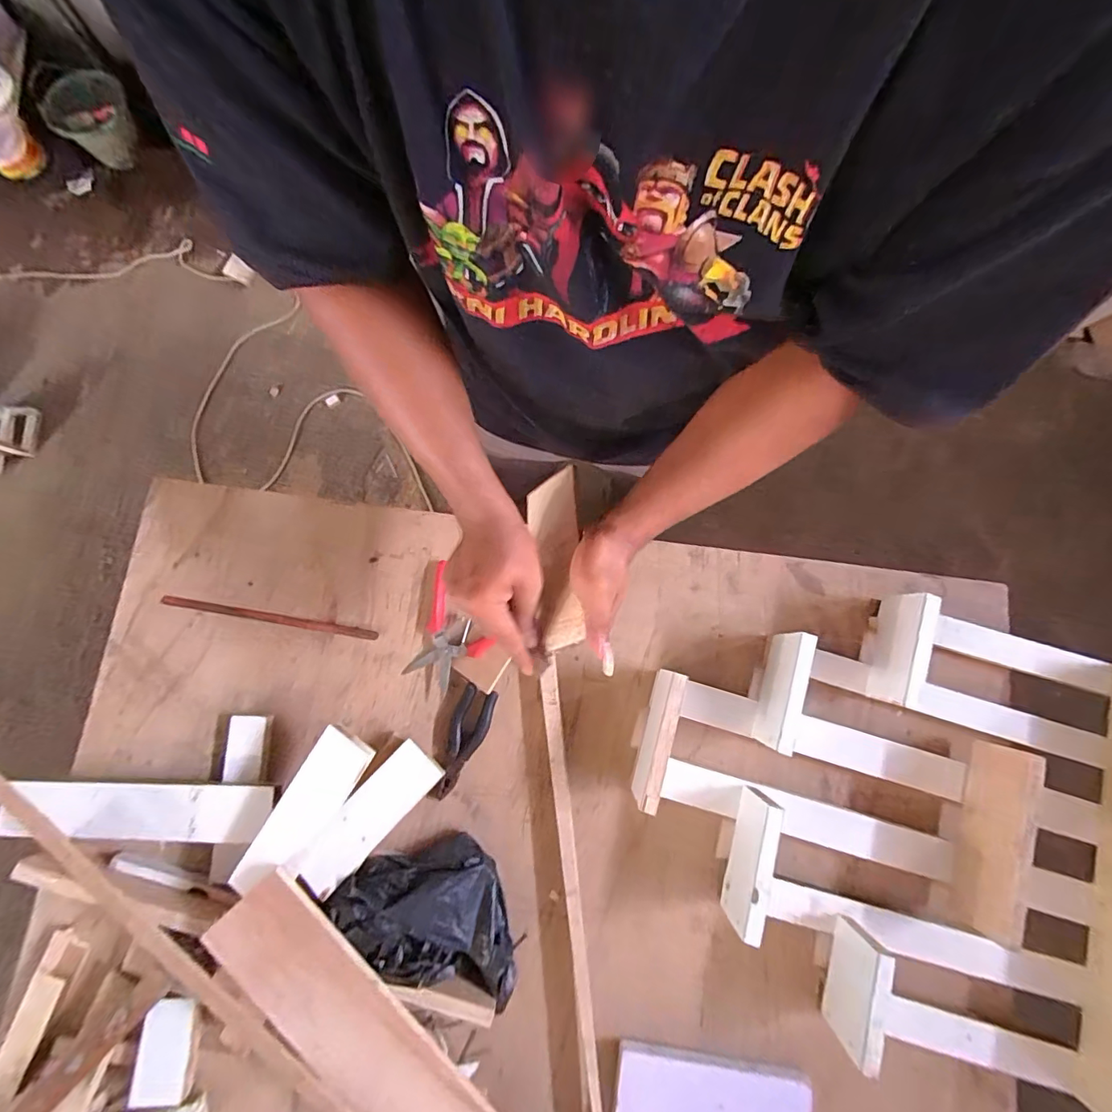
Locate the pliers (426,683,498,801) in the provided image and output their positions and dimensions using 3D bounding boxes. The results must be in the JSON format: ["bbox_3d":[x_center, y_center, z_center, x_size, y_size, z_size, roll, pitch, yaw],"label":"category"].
[{"bbox_3d":[-0.120,0.245,0.646,0.048,0.011,0.147,17,82,4],"label":"pliers"}]

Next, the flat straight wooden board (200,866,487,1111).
[{"bbox_3d":[-0.196,0.564,0.550,0.103,0.027,0.468,-42,86,-16],"label":"flat straight wooden board"}]

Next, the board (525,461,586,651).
[{"bbox_3d":[-0.003,-0.002,0.494,0.063,0.010,0.192,-24,53,31],"label":"board"}]

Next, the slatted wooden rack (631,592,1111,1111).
[{"bbox_3d":[0.389,0.288,0.584,0.573,0.100,0.493,17,82,4],"label":"slatted wooden rack"}]

